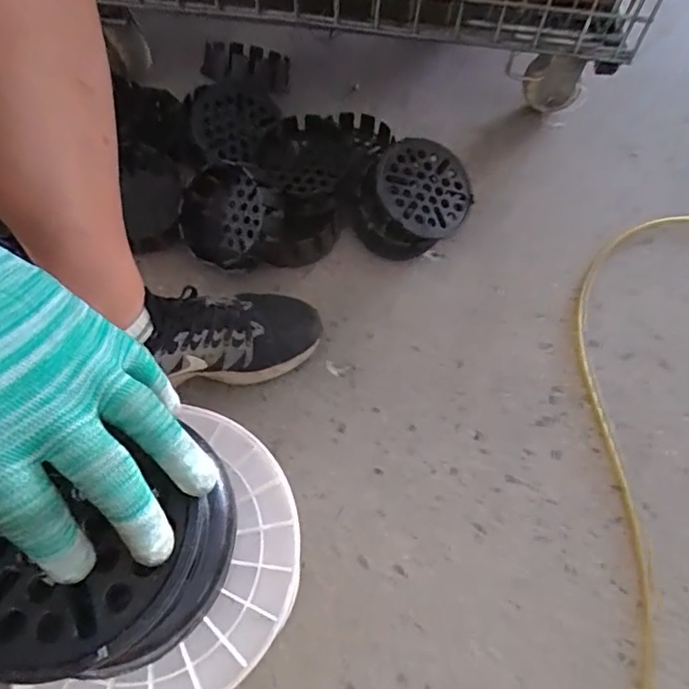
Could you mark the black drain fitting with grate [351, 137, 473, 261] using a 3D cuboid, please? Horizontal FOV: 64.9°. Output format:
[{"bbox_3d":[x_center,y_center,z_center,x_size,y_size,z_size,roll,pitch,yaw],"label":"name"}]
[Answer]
[{"bbox_3d":[0.085,-0.190,0.721,0.153,0.069,0.137,-30,92,-14],"label":"black drain fitting with grate"}]

